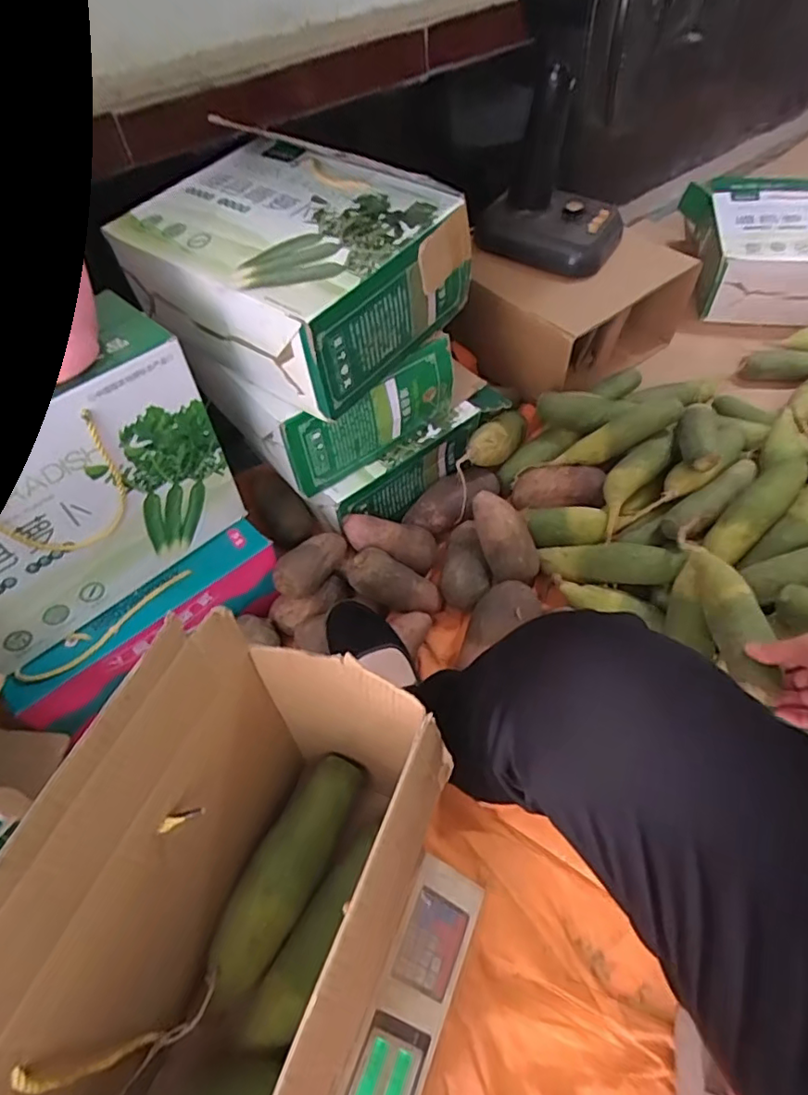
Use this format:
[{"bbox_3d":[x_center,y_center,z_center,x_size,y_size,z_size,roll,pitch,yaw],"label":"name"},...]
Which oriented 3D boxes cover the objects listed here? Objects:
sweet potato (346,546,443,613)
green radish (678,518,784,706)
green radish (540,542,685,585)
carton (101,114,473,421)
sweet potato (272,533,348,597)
[{"bbox_3d":[-0.014,0.051,0.790,0.138,0.065,0.066,27,52,-20],"label":"sweet potato"},{"bbox_3d":[0.372,0.063,0.654,0.055,0.052,0.248,-22,37,24],"label":"green radish"},{"bbox_3d":[0.279,0.019,0.781,0.185,0.045,0.056,2,51,29],"label":"green radish"},{"bbox_3d":[-0.162,-0.369,0.721,0.406,0.145,0.277,33,62,24],"label":"carton"},{"bbox_3d":[-0.123,0.017,0.770,0.052,0.043,0.119,35,63,25],"label":"sweet potato"}]

